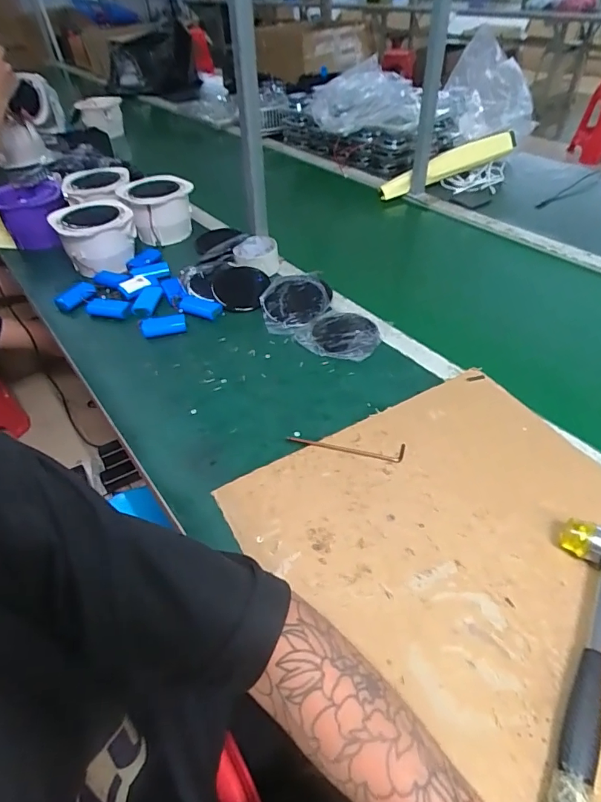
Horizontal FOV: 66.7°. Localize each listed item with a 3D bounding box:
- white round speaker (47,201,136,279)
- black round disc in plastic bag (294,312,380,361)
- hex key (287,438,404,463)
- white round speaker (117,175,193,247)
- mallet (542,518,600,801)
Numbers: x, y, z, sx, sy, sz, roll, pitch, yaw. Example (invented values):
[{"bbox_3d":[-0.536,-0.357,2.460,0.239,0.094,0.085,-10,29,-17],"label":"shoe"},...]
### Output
[{"bbox_3d":[-0.391,-0.315,0.878,0.138,0.089,0.142,-2,45,2],"label":"white round speaker"},{"bbox_3d":[0.067,-0.101,0.712,0.121,0.012,0.112,-2,45,2],"label":"black round disc in plastic bag"},{"bbox_3d":[0.053,0.053,0.548,0.139,0.006,0.023,8,43,11],"label":"hex key"},{"bbox_3d":[-0.294,-0.401,0.956,0.143,0.086,0.161,-17,46,-13],"label":"white round speaker"},{"bbox_3d":[0.228,0.206,0.360,0.078,0.036,0.245,23,51,24],"label":"mallet"}]

